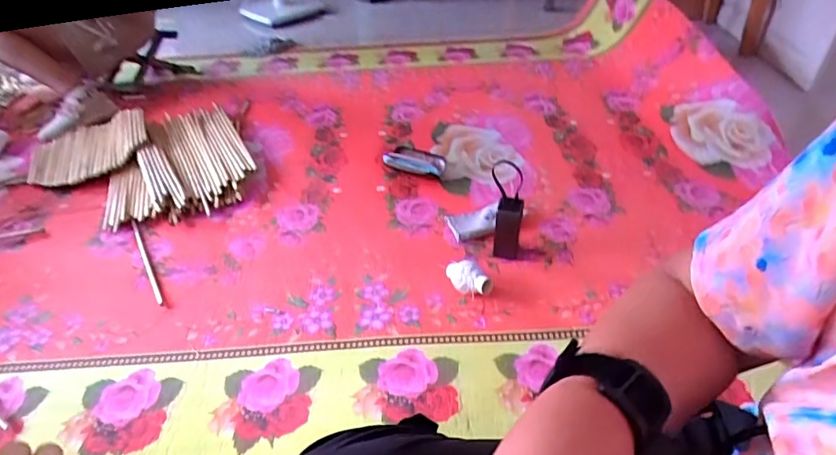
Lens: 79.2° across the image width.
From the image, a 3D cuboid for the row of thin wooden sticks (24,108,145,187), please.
[{"bbox_3d":[-0.961,-0.233,1.466,0.363,0.024,0.294,-20,49,3],"label":"row of thin wooden sticks"}]

